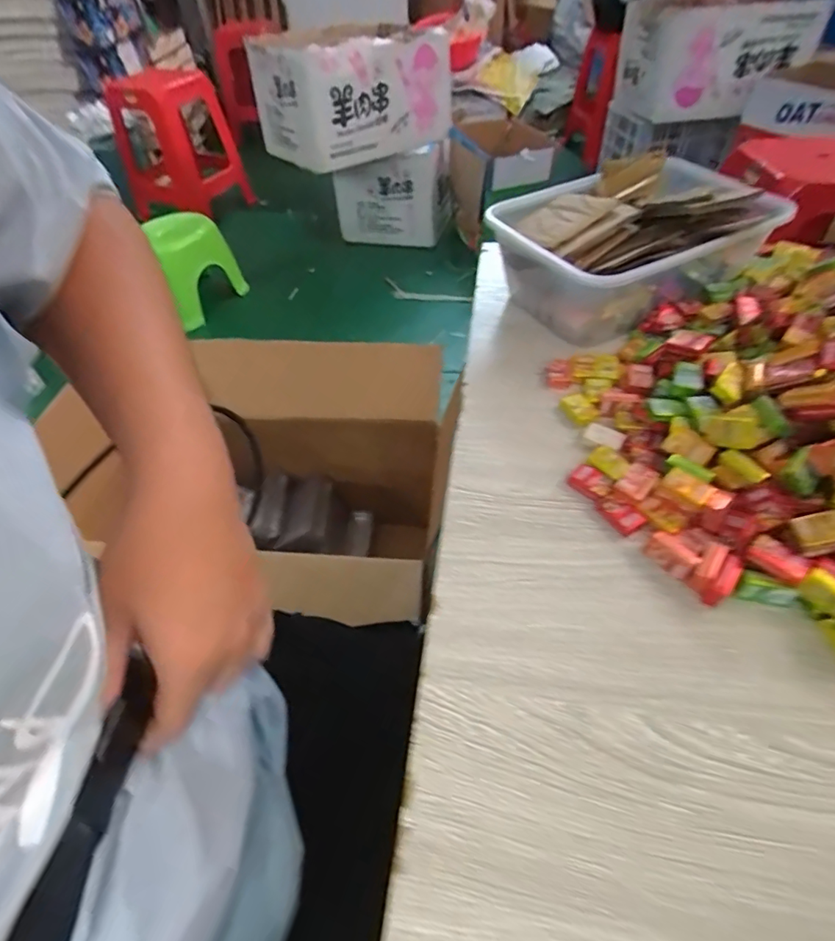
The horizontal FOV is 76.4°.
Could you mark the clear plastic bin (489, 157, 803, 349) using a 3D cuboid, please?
[{"bbox_3d":[0.178,-0.191,0.458,0.209,0.085,0.151,-22,51,-15],"label":"clear plastic bin"}]

